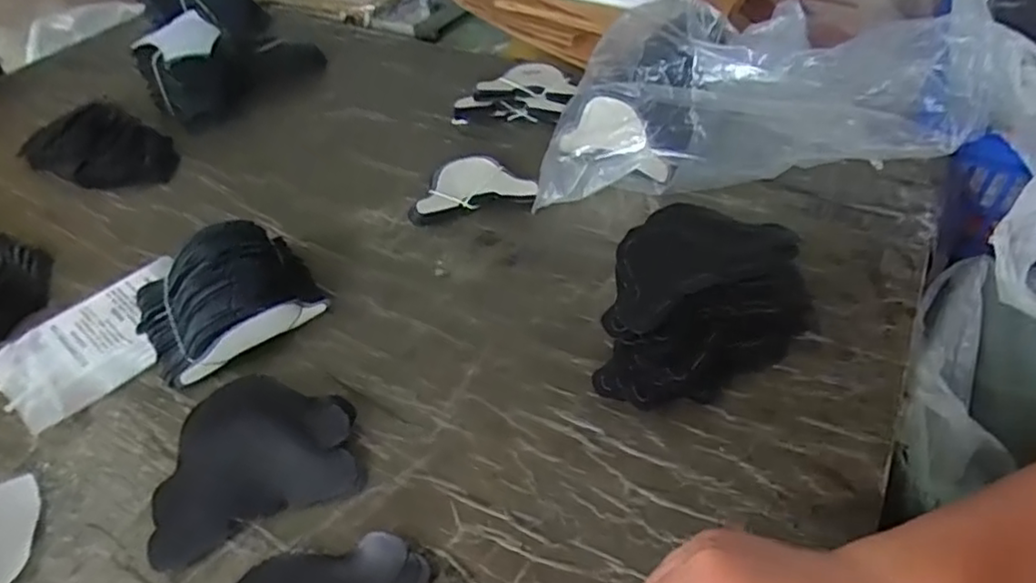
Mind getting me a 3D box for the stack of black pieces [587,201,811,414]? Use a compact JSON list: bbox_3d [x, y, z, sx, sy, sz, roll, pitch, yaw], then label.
[{"bbox_3d":[0.146,0.014,0.519,0.145,0.080,0.184,16,49,21],"label":"stack of black pieces"}]

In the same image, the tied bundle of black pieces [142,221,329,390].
[{"bbox_3d":[-0.241,0.008,0.551,0.142,0.089,0.112,-27,48,-20],"label":"tied bundle of black pieces"}]

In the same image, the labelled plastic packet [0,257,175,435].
[{"bbox_3d":[-0.366,0.044,0.577,0.155,0.026,0.109,-35,51,-26],"label":"labelled plastic packet"}]

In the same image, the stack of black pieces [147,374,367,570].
[{"bbox_3d":[-0.196,0.118,0.488,0.143,0.021,0.121,-16,45,-10],"label":"stack of black pieces"}]

